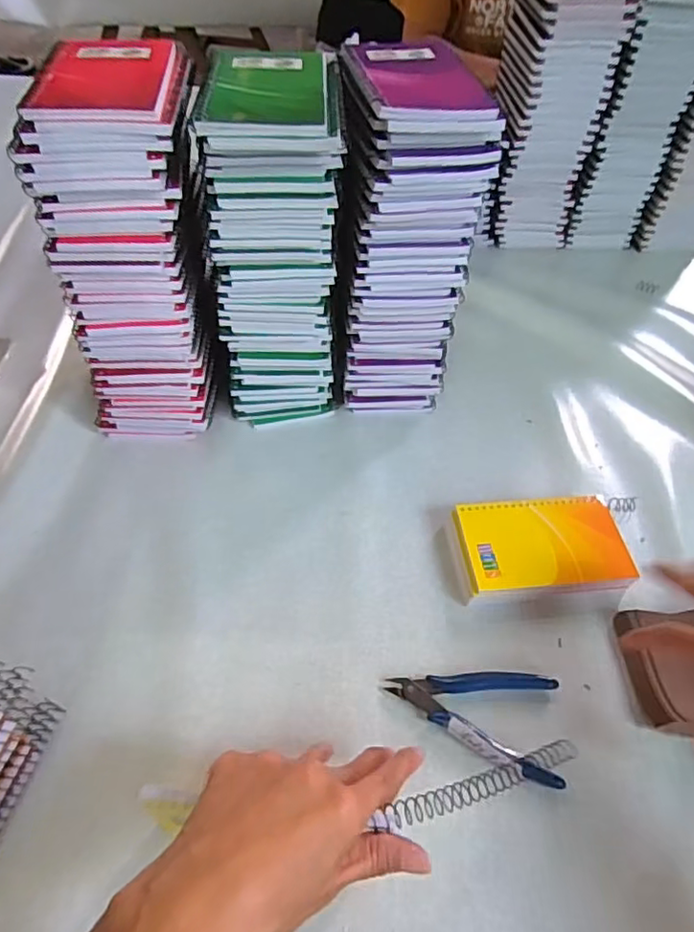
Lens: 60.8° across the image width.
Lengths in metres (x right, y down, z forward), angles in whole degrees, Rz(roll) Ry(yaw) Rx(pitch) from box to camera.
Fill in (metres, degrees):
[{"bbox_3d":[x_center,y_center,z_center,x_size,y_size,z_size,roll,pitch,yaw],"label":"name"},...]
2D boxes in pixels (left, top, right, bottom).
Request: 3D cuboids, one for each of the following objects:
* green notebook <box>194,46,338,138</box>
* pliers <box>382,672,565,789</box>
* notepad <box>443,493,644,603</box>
[{"bbox_3d":[-0.053,-0.255,0.400,0.085,0.007,0.123,0,53,-6],"label":"green notebook"},{"bbox_3d":[0.087,0.165,0.405,0.117,0.011,0.069,13,51,6],"label":"pliers"},{"bbox_3d":[0.157,0.068,0.486,0.139,0.023,0.087,-5,51,-8],"label":"notepad"}]

